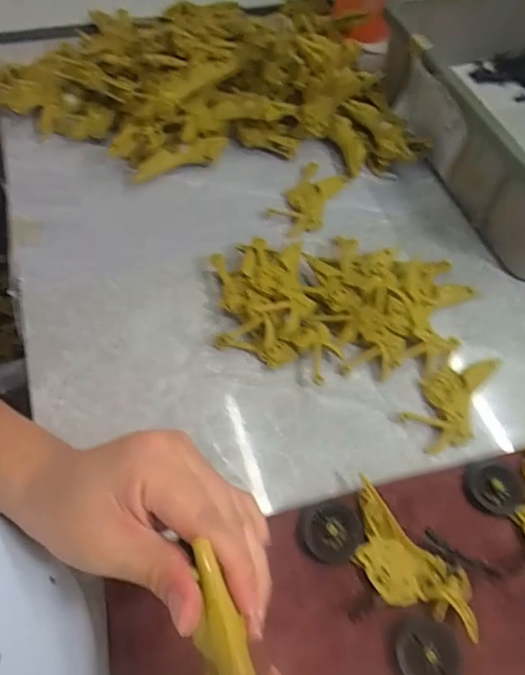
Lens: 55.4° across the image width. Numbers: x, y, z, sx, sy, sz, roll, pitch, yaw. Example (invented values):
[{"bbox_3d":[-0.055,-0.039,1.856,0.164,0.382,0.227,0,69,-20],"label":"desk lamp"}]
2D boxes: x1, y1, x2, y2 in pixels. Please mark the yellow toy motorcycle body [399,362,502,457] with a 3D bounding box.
[{"bbox_3d":[0.146,0.043,0.381,0.046,0.013,0.096,32,60,18],"label":"yellow toy motorcycle body"}]

